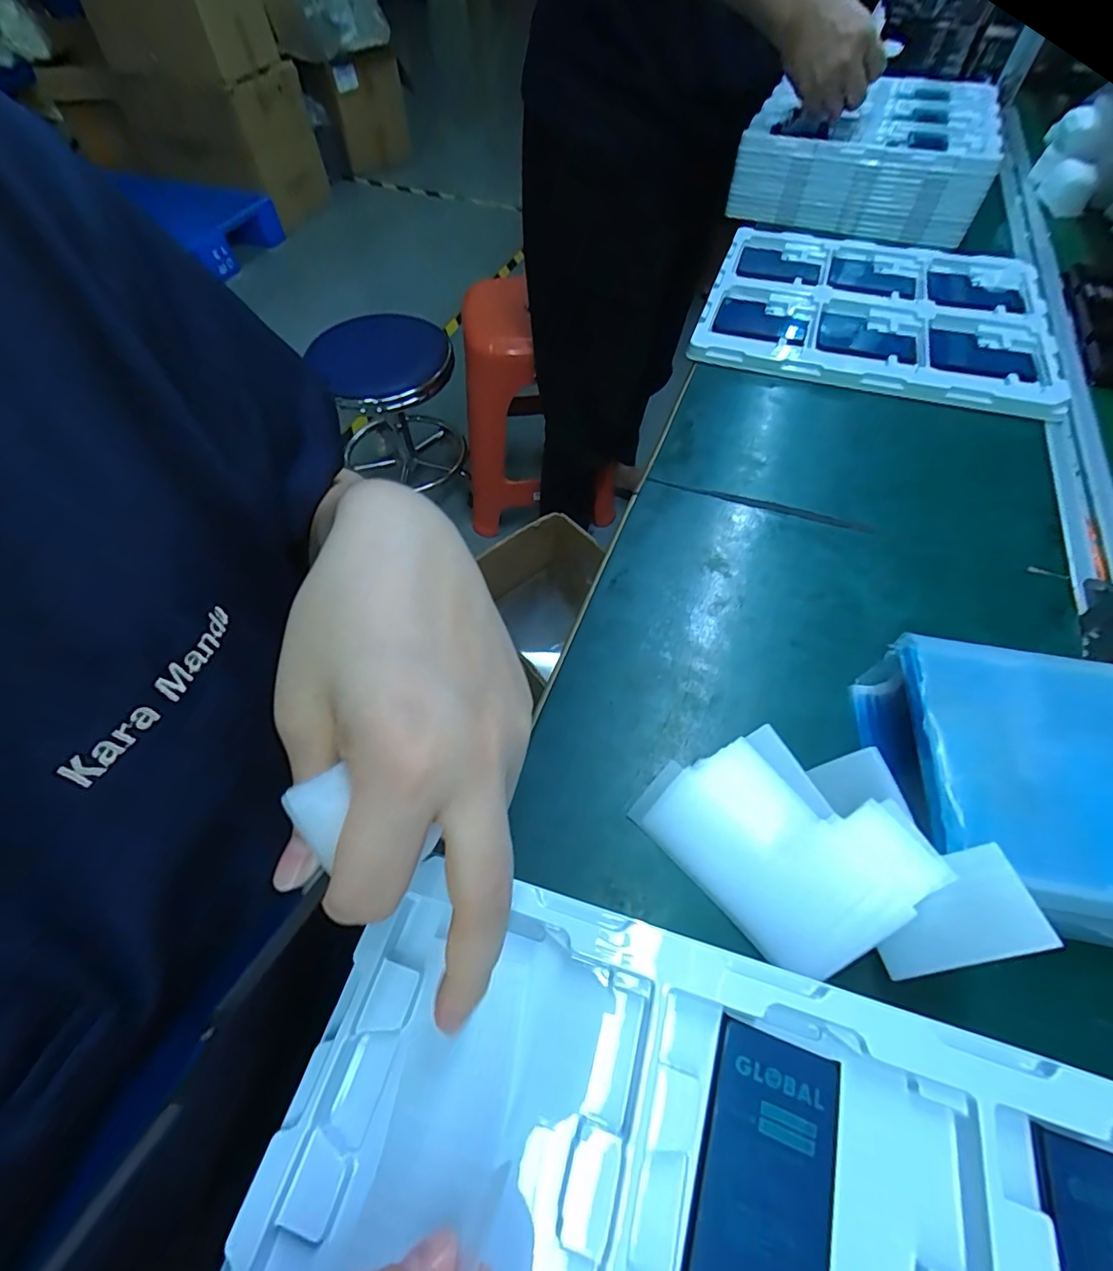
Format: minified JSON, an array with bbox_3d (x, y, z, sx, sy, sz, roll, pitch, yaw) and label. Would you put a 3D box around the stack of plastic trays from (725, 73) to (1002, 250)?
[{"bbox_3d":[0.402,-0.625,0.678,0.281,0.100,0.281,23,58,15],"label":"stack of plastic trays"}]

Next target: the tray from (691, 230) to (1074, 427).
[{"bbox_3d":[0.325,-0.343,0.543,0.316,0.027,0.298,18,59,11],"label":"tray"}]

